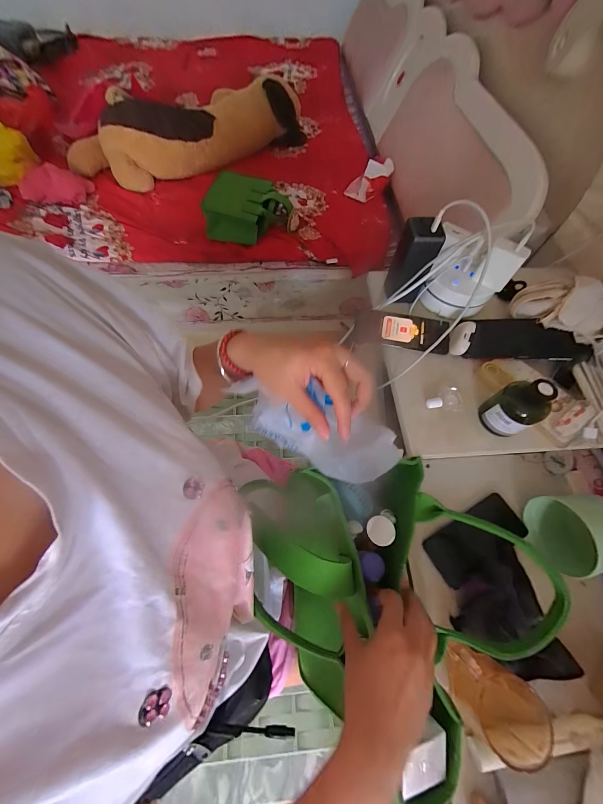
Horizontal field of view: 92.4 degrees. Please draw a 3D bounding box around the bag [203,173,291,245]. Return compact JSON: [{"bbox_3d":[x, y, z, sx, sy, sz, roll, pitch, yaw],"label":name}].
[{"bbox_3d":[-0.166,-0.616,0.929,0.243,0.096,0.212,12,64,3],"label":"bag"}]

